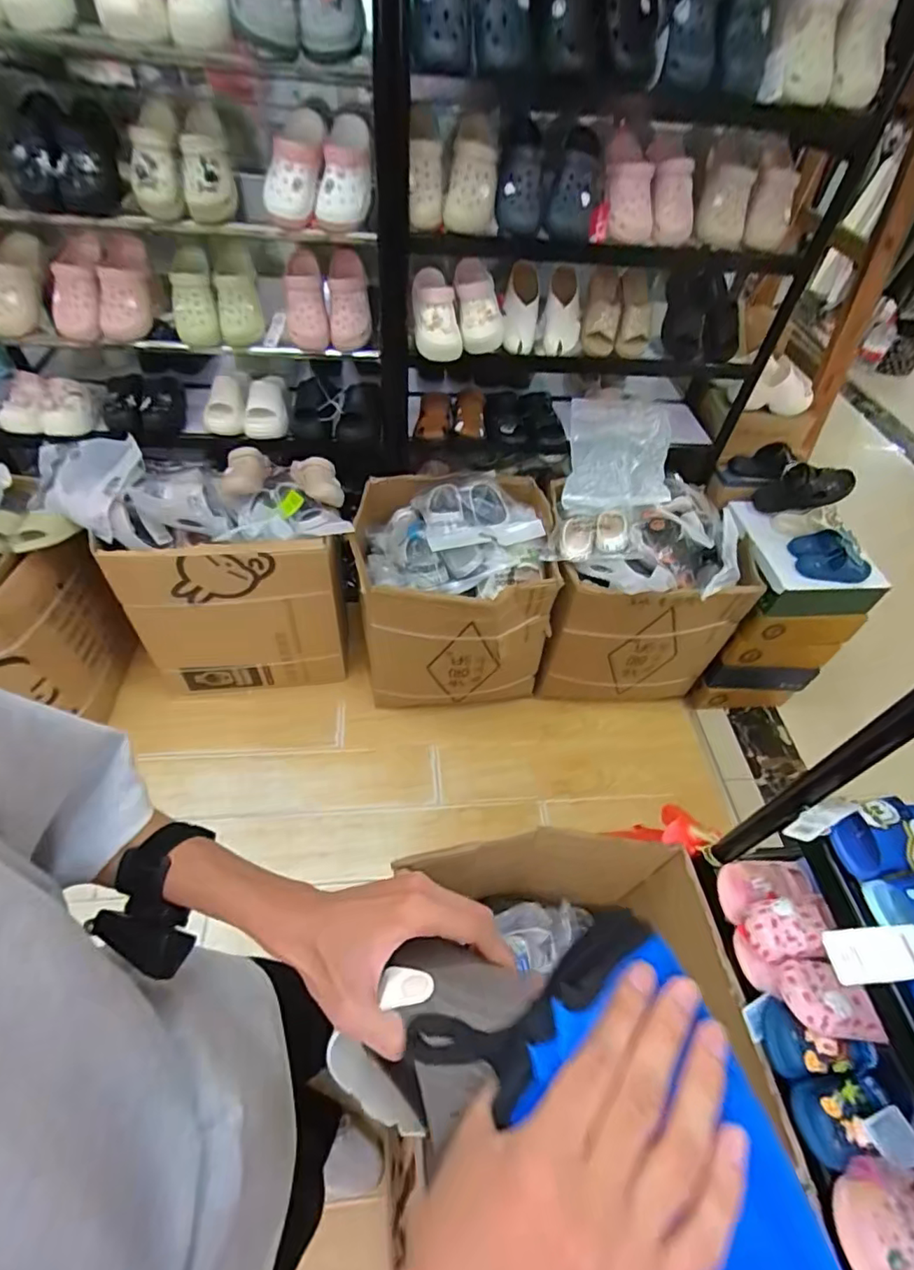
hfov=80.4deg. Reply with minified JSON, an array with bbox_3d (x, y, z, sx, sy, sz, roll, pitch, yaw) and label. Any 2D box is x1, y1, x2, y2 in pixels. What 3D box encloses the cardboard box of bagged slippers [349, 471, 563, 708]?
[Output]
[{"bbox_3d":[-0.017,-0.156,1.727,0.541,0.556,0.558,0,51,-6],"label":"cardboard box of bagged slippers"}]

